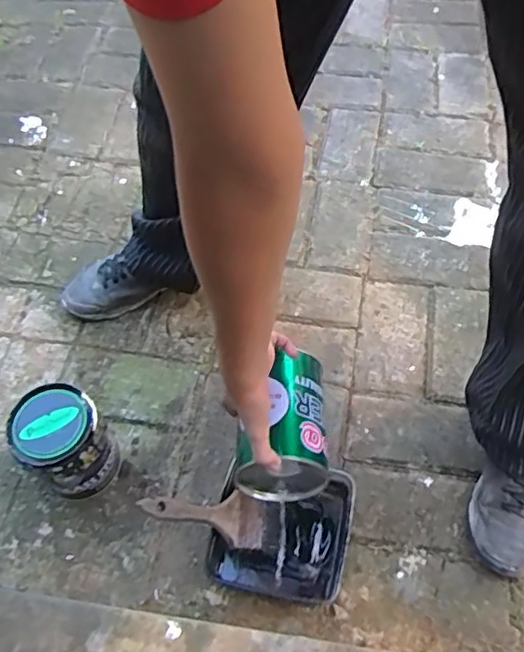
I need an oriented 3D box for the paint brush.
[{"bbox_3d":[-0.068,0.223,0.733,0.150,0.019,0.064,16,53,-21],"label":"paint brush"}]

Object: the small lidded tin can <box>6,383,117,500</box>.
[{"bbox_3d":[-0.249,0.154,0.791,0.101,0.137,0.101,0,59,1],"label":"small lidded tin can"}]

